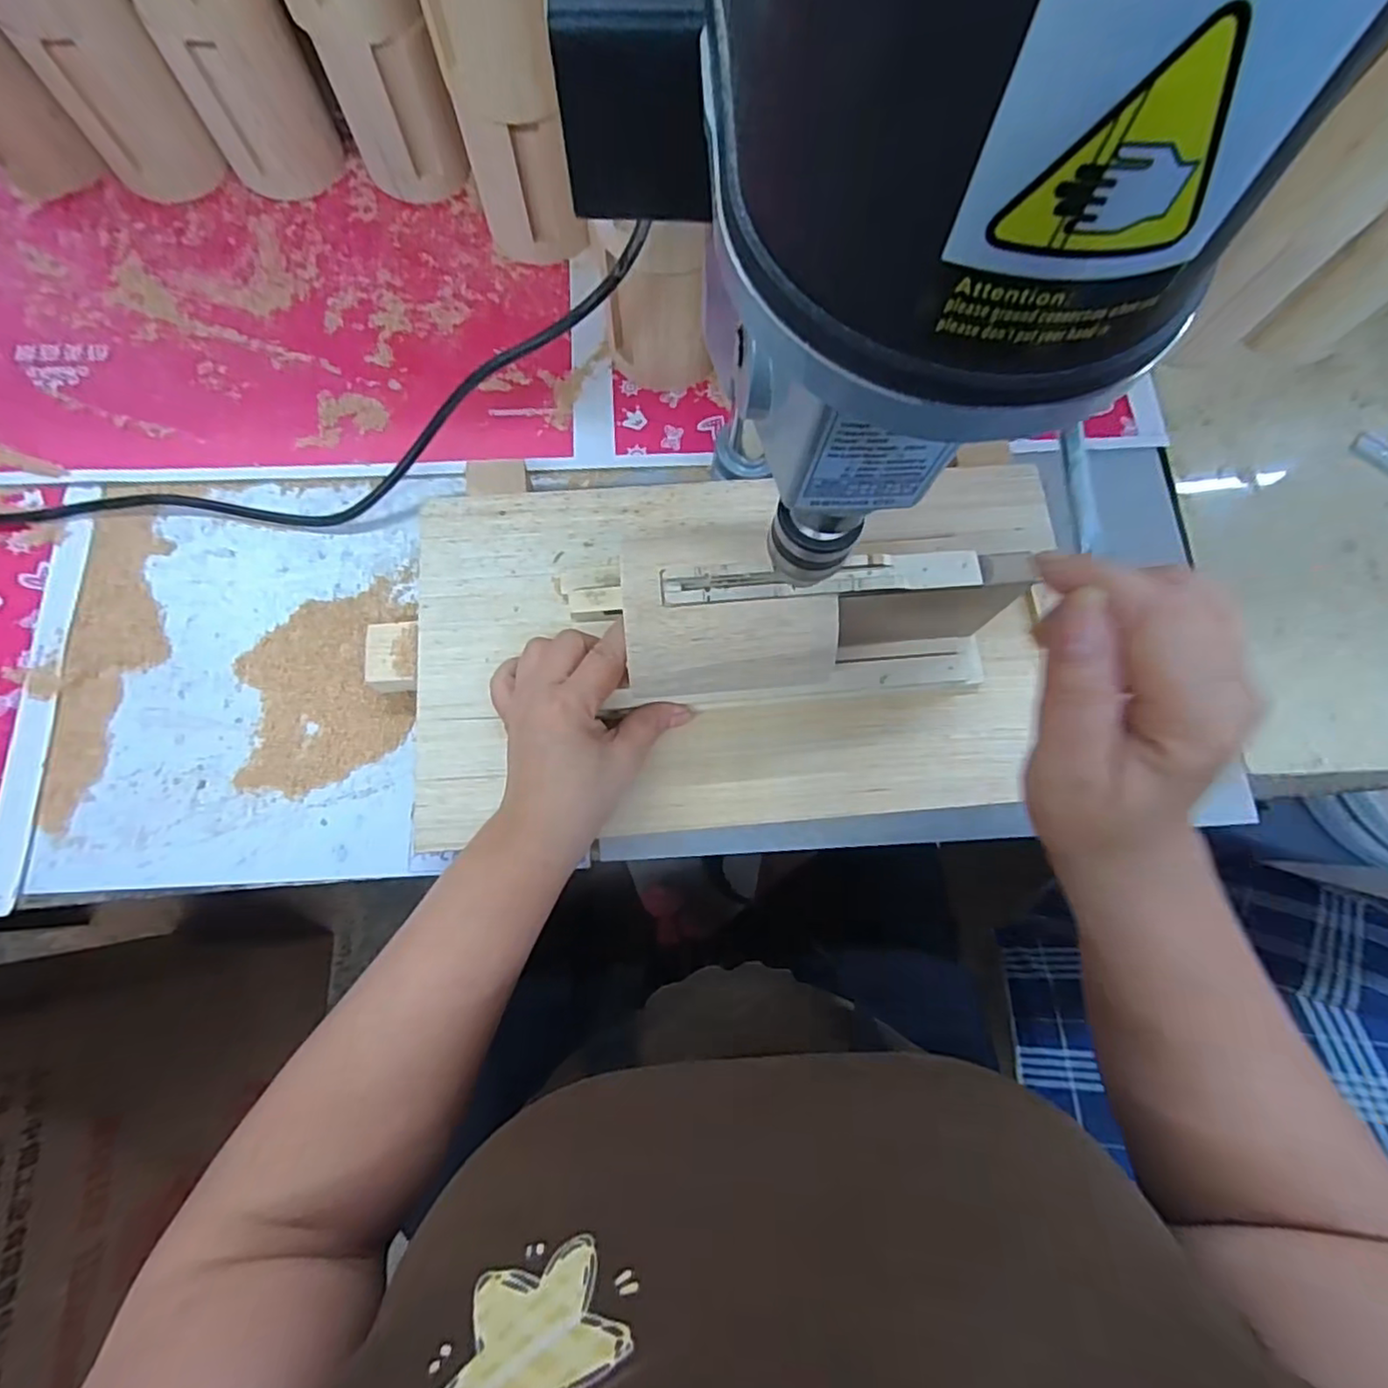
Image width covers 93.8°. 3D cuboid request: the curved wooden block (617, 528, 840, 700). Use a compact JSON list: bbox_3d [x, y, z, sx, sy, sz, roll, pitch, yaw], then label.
[{"bbox_3d":[0.016,-0.042,0.304,0.096,0.029,0.074,-4,77,-3],"label":"curved wooden block"}]

